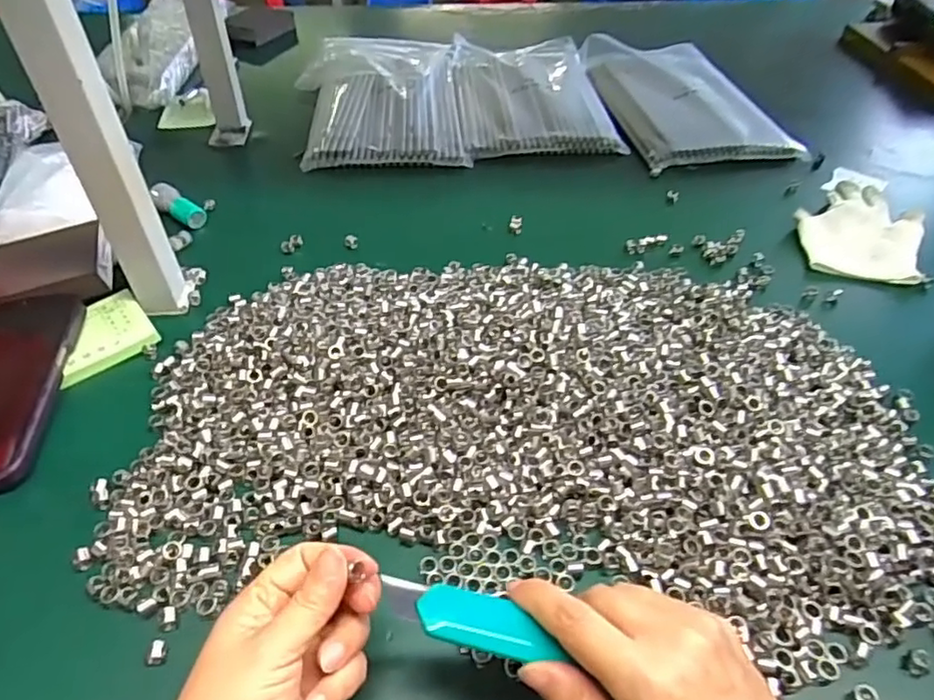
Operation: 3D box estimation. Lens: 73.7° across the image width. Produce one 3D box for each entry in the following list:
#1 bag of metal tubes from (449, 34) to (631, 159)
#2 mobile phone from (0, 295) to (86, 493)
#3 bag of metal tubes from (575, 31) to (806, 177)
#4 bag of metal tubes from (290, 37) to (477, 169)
[{"bbox_3d":[0.076,-0.343,0.812,0.182,0.024,0.328,-4,45,-4],"label":"bag of metal tubes"},{"bbox_3d":[-0.325,0.025,0.436,0.077,0.019,0.162,-6,45,-6],"label":"mobile phone"},{"bbox_3d":[0.267,-0.330,0.798,0.185,0.024,0.325,-6,45,-7],"label":"bag of metal tubes"},{"bbox_3d":[-0.107,-0.315,0.776,0.197,0.033,0.304,-3,45,-3],"label":"bag of metal tubes"}]

